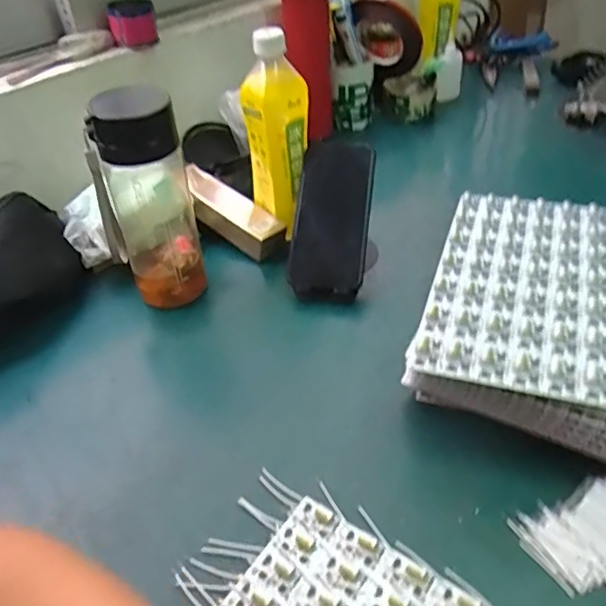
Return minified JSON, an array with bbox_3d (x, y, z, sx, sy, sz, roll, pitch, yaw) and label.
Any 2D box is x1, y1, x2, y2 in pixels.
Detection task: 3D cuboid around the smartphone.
[{"bbox_3d":[0.028,-0.088,0.603,0.080,0.013,0.174,0,71,27],"label":"smartphone"}]

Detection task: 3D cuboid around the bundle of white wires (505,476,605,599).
[{"bbox_3d":[0.193,0.142,0.379,0.102,0.013,0.056,-18,44,-17],"label":"bundle of white wires"}]

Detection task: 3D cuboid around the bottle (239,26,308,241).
[{"bbox_3d":[-0.025,-0.173,0.604,0.050,0.186,0.057,-32,49,-30],"label":"bottle"}]

